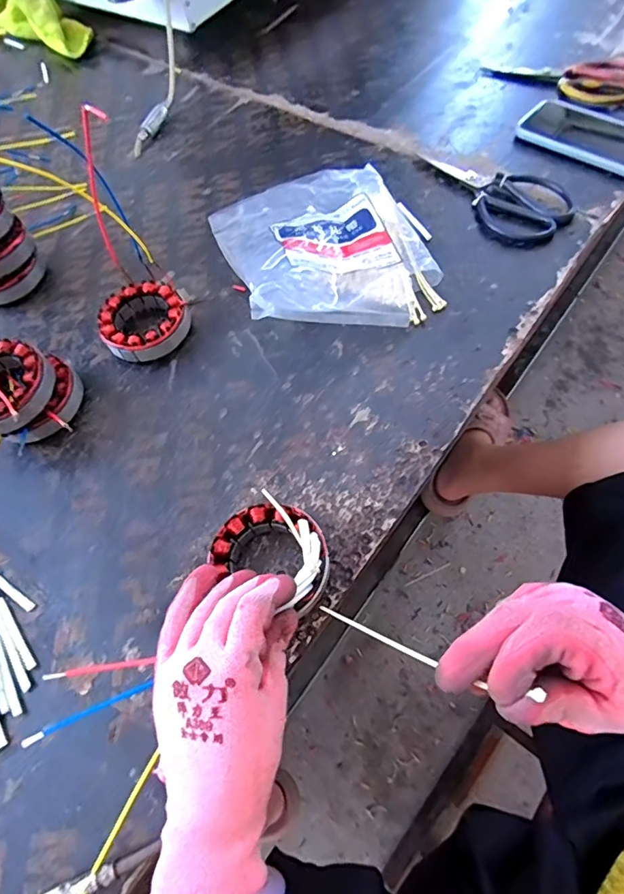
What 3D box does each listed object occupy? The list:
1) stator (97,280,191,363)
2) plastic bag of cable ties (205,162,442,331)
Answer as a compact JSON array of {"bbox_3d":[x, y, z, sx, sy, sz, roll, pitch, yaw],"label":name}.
[{"bbox_3d":[-0.169,-0.126,0.481,0.086,0.030,0.091,-2,63,3],"label":"stator"},{"bbox_3d":[0.011,-0.224,0.492,0.198,0.065,0.250,-19,63,-6],"label":"plastic bag of cable ties"}]

